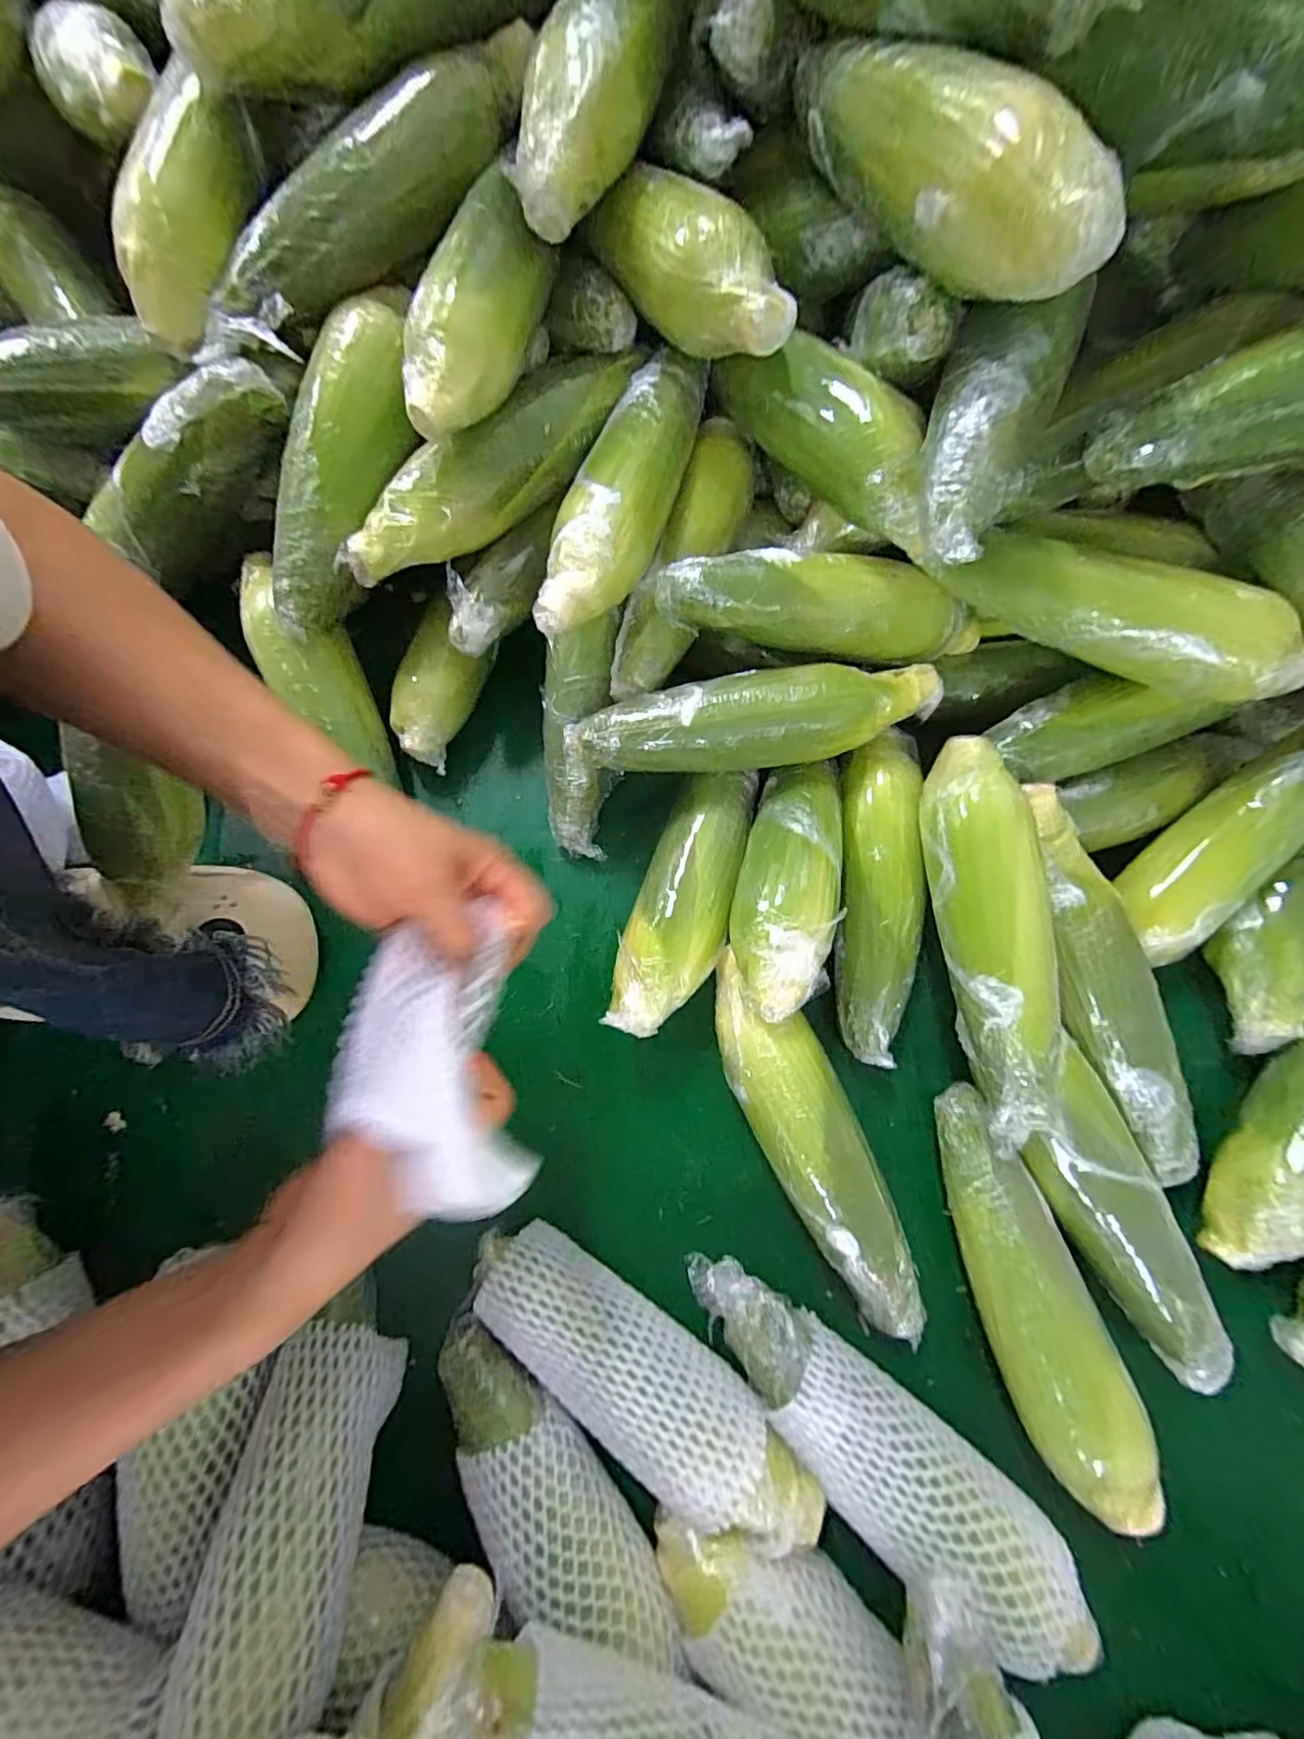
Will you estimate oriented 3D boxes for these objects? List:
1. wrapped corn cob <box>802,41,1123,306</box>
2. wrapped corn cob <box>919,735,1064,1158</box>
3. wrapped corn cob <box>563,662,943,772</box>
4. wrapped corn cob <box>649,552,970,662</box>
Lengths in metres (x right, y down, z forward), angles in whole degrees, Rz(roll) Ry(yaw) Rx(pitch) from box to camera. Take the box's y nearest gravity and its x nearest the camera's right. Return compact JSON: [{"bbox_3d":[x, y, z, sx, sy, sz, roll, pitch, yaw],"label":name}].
[{"bbox_3d":[0.128,-0.345,0.291,0.048,0.056,0.227,-26,66,-5],"label":"wrapped corn cob"},{"bbox_3d":[0.208,0.040,0.370,0.060,0.060,0.247,-5,78,0],"label":"wrapped corn cob"},{"bbox_3d":[0.069,-0.097,0.405,0.245,0.055,0.054,-9,78,-1],"label":"wrapped corn cob"},{"bbox_3d":[0.121,-0.175,0.394,0.237,0.046,0.059,2,78,-12],"label":"wrapped corn cob"}]

